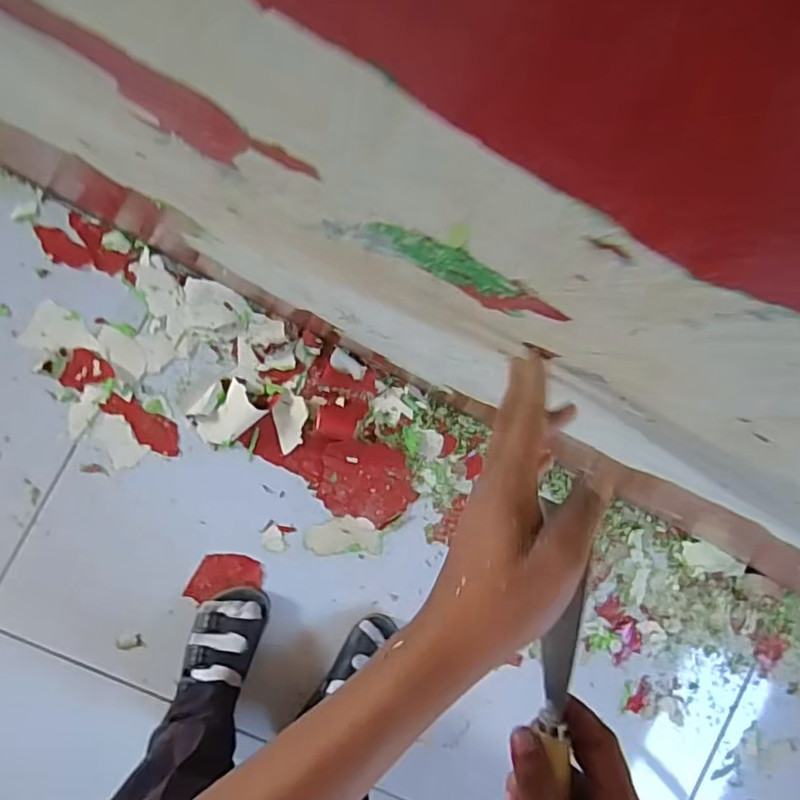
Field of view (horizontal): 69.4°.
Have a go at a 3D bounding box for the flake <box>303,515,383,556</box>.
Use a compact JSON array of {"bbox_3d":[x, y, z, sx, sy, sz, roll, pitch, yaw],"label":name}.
[{"bbox_3d":[-0.091,0.220,0.931,0.121,0.004,0.059,0,89,-5],"label":"flake"}]

